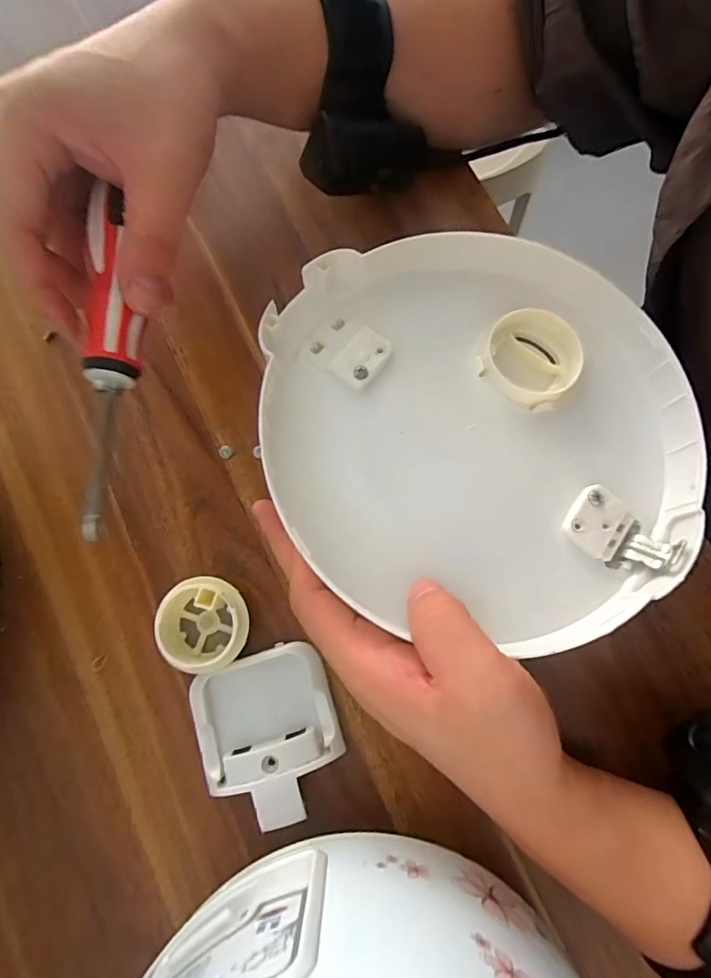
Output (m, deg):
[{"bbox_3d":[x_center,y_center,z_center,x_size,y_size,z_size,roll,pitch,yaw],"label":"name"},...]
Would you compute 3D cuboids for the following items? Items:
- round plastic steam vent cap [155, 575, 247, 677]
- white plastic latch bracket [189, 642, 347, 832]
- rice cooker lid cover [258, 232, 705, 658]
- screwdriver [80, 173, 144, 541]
[{"bbox_3d":[-0.080,0.071,0.257,0.045,0.025,0.049,0,79,0],"label":"round plastic steam vent cap"},{"bbox_3d":[-0.044,0.124,0.250,0.069,0.019,0.077,-15,80,-3],"label":"white plastic latch bracket"},{"bbox_3d":[0.062,-0.029,0.238,0.199,0.039,0.199,-11,79,-2],"label":"rice cooker lid cover"},{"bbox_3d":[-0.111,-0.056,0.218,0.025,0.019,0.153,4,93,1],"label":"screwdriver"}]

